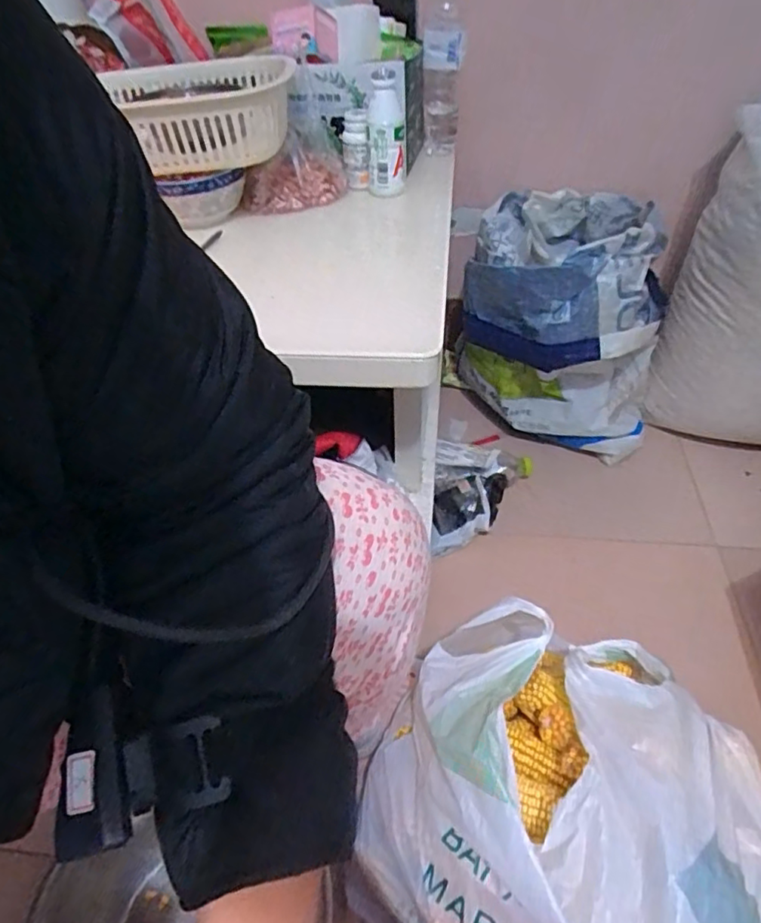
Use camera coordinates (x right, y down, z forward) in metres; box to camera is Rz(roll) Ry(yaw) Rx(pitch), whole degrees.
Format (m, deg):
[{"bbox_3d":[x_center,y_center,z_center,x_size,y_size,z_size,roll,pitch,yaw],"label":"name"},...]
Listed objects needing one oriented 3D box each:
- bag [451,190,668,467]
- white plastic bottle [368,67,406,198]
[{"bbox_3d":[0.319,-0.225,1.025,0.274,0.394,0.335,-36,53,-28],"label":"bag"},{"bbox_3d":[0.008,-0.450,0.822,0.051,0.145,0.051,-1,45,2],"label":"white plastic bottle"}]

